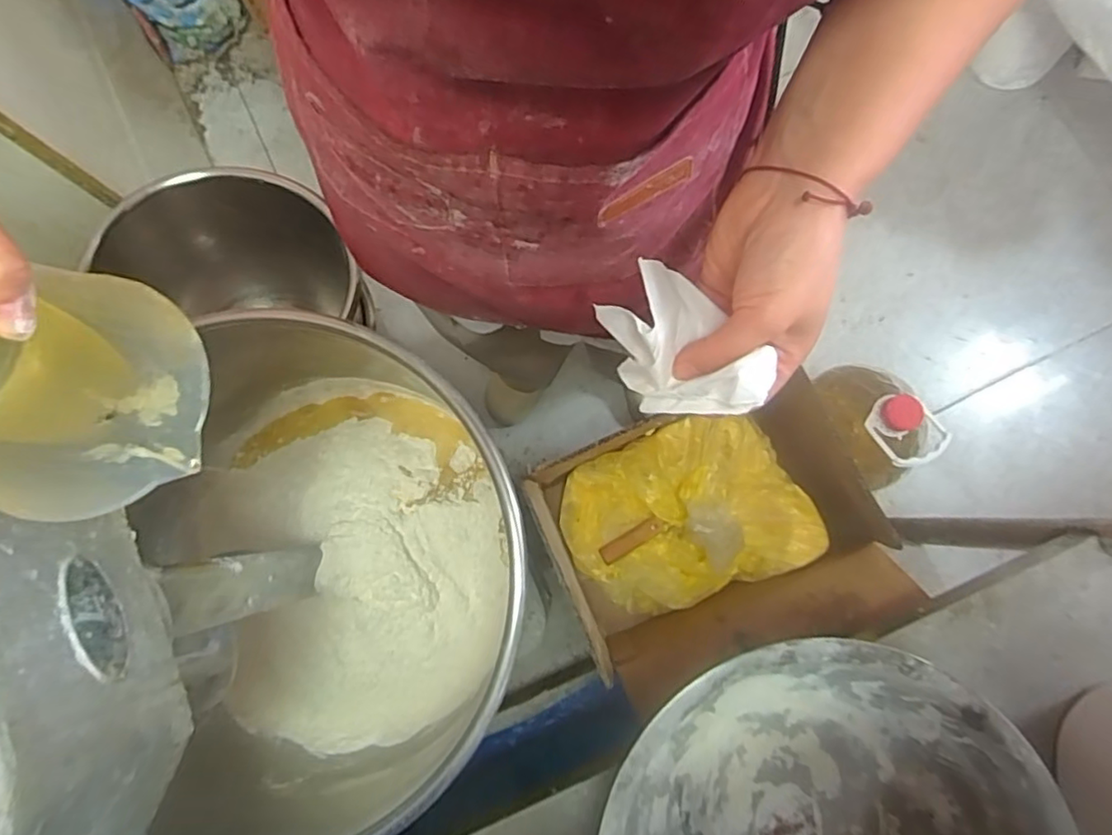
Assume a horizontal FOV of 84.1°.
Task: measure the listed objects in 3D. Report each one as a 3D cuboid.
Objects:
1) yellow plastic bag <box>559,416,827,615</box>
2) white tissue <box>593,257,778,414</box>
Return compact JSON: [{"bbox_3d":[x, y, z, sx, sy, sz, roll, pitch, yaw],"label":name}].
[{"bbox_3d":[0.179,0.140,0.892,0.317,0.145,0.247,-24,81,-4],"label":"yellow plastic bag"},{"bbox_3d":[0.060,-0.036,0.302,0.055,0.048,0.086,-32,81,-5],"label":"white tissue"}]

